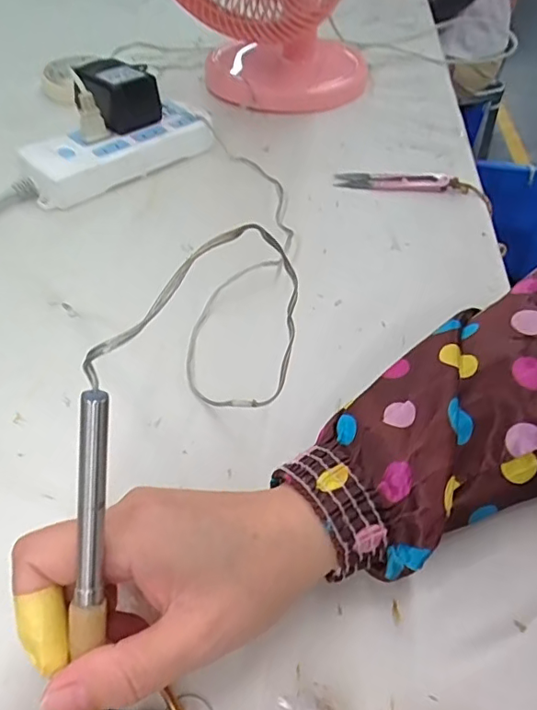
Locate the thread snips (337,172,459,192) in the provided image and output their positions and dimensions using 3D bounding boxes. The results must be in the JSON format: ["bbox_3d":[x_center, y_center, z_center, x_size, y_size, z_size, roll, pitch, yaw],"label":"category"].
[{"bbox_3d":[0.117,-0.161,0.495,0.109,0.012,0.025,7,47,3],"label":"thread snips"}]

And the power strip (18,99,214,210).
[{"bbox_3d":[-0.135,-0.190,0.502,0.182,0.032,0.076,-33,57,-29],"label":"power strip"}]

